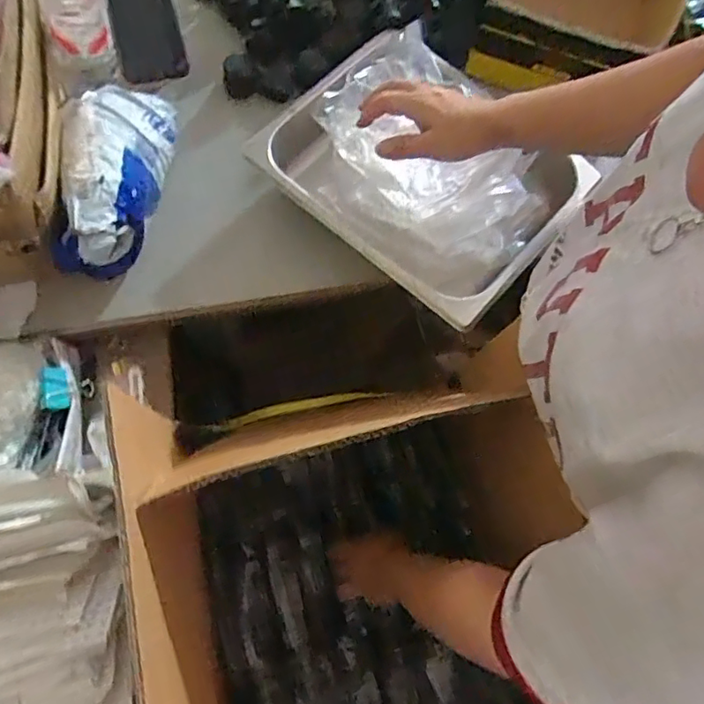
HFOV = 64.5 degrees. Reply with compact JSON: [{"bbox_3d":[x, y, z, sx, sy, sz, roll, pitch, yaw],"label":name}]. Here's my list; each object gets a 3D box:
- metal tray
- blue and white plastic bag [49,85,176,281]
[{"bbox_3d":[0.077,-0.201,0.637,0.319,0.079,0.252,42,74,11],"label":"metal tray"},{"bbox_3d":[-0.262,-0.198,0.610,0.096,0.110,0.248,9,71,0],"label":"blue and white plastic bag"}]

